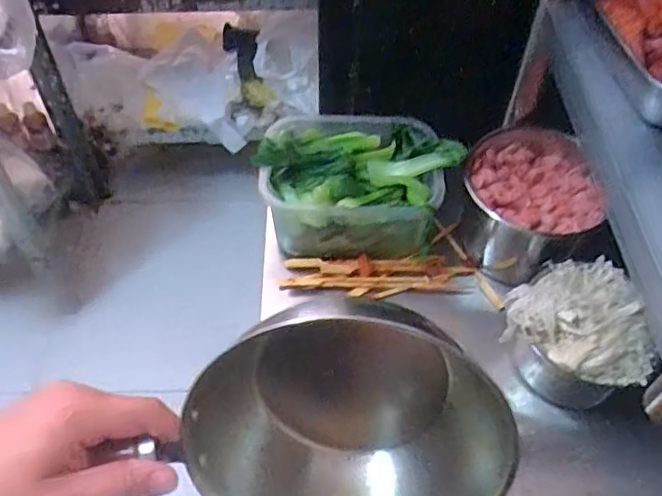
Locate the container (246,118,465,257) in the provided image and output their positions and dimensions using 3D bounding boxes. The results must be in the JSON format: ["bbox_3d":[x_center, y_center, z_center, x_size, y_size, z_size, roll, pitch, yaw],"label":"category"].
[{"bbox_3d":[0.026,-0.072,0.660,0.208,0.095,0.146,7,53,2],"label":"container"}]

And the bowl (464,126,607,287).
[{"bbox_3d":[0.214,-0.049,0.662,0.137,0.088,0.148,1,53,-2],"label":"bowl"}]

